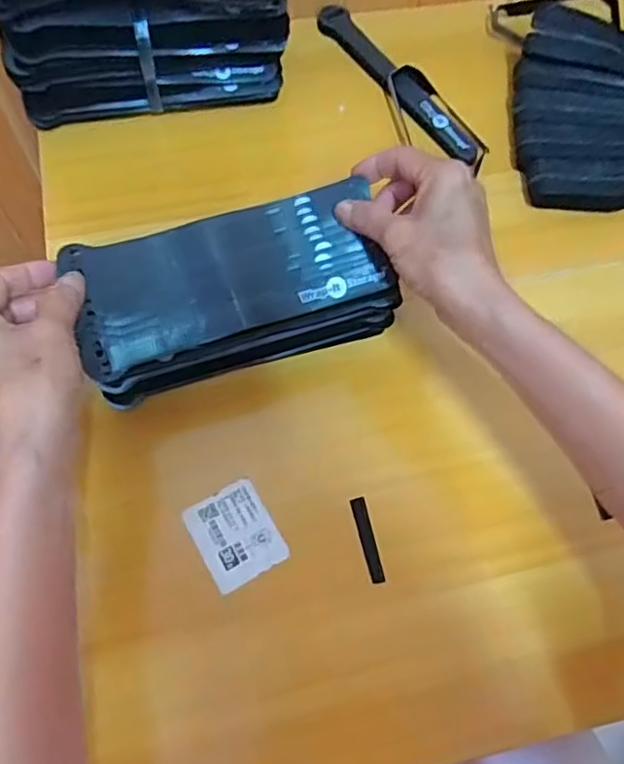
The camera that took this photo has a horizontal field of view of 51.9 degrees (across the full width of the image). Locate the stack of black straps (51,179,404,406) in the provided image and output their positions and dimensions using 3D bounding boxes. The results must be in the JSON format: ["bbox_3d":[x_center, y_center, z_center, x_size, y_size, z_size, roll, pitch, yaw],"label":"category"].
[{"bbox_3d":[-0.049,-0.060,0.416,0.189,0.061,0.091,-17,71,-9],"label":"stack of black straps"}]

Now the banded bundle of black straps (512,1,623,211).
[{"bbox_3d":[0.274,-0.230,0.538,0.203,0.028,0.189,6,69,-1],"label":"banded bundle of black straps"}]

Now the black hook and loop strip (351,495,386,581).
[{"bbox_3d":[0.036,0.102,0.414,0.009,0.005,0.054,-12,70,-7],"label":"black hook and loop strip"}]

